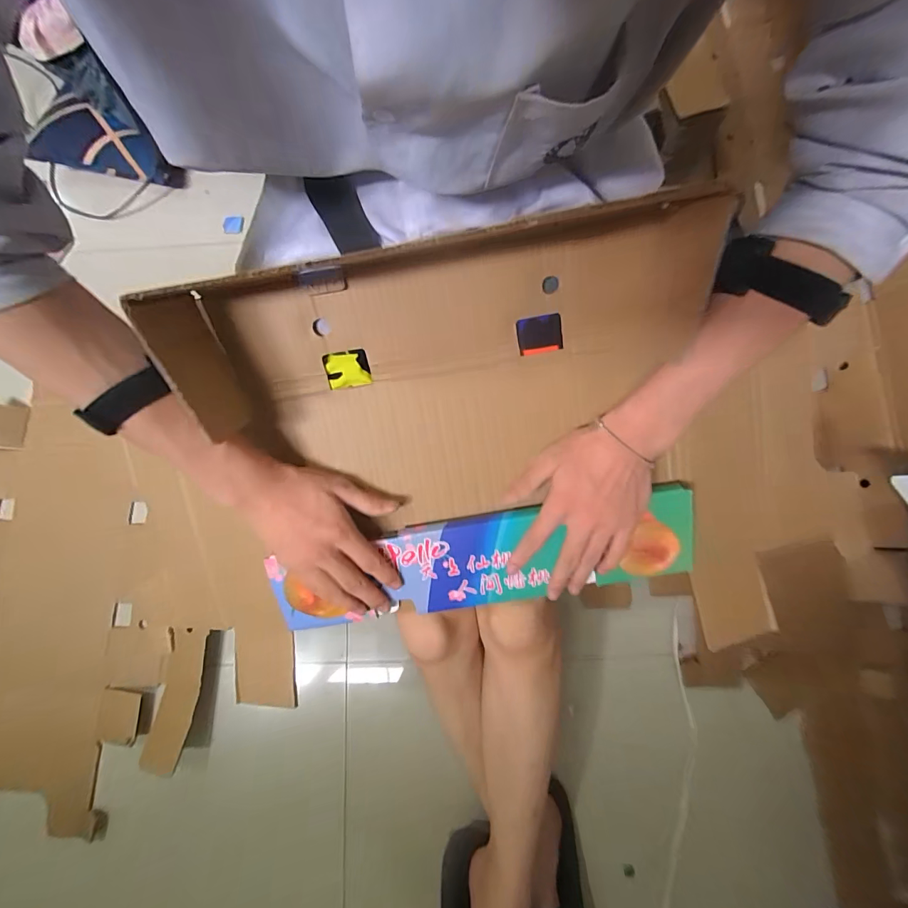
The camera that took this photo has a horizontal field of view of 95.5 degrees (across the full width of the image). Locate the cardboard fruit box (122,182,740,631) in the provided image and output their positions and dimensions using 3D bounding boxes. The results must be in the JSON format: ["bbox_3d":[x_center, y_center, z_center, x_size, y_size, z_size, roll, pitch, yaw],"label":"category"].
[{"bbox_3d":[0.010,-0.013,0.344,0.398,0.079,0.315,-9,100,5],"label":"cardboard fruit box"}]

